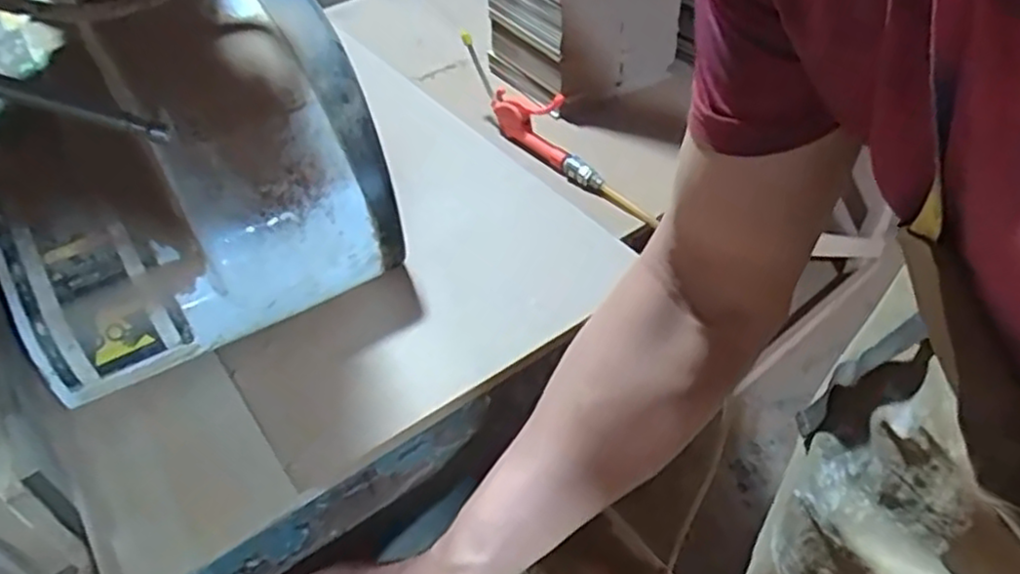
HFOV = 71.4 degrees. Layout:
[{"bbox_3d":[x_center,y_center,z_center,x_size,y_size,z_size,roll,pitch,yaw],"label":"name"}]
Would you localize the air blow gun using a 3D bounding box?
[{"bbox_3d":[0.019,-0.210,0.841,0.035,0.090,0.249,-31,53,-23],"label":"air blow gun"}]

